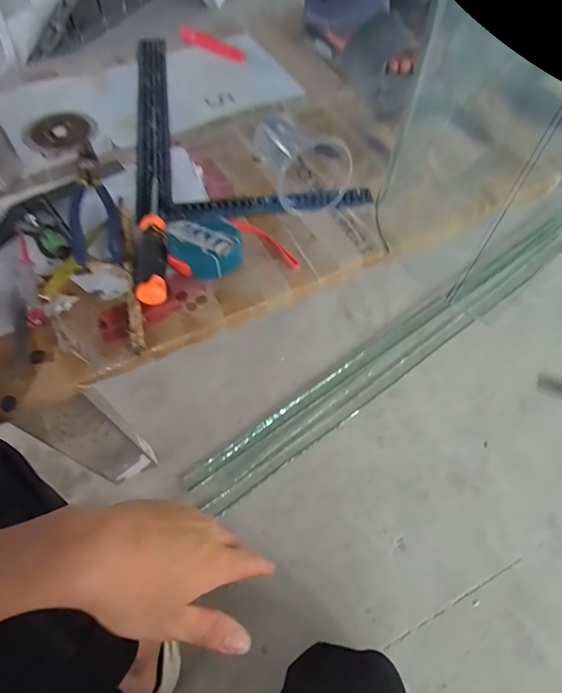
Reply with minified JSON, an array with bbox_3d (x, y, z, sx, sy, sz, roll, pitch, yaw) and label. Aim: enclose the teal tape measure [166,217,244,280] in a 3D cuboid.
[{"bbox_3d":[-0.081,-0.106,0.450,0.079,0.041,0.072,-5,61,-3],"label":"teal tape measure"}]

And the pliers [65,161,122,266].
[{"bbox_3d":[-0.218,-0.152,0.476,0.055,0.023,0.146,-13,61,-7],"label":"pliers"}]

